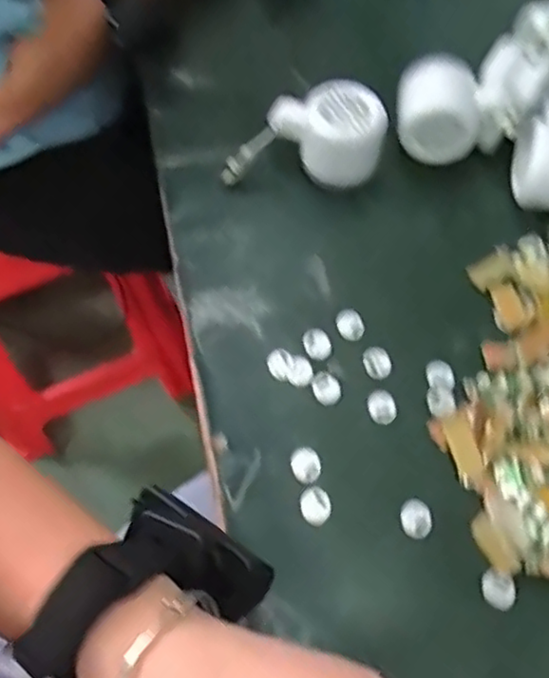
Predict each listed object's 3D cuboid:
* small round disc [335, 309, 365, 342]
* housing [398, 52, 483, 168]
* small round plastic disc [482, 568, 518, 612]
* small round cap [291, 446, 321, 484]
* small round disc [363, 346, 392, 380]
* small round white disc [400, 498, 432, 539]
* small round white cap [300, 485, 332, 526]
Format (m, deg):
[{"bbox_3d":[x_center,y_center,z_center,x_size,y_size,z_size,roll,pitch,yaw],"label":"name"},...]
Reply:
[{"bbox_3d":[0.051,-0.010,0.442,0.018,0.006,0.022,-18,60,-9],"label":"small round disc"},{"bbox_3d":[0.124,-0.175,0.504,0.059,0.059,0.049,0,58,2],"label":"housing"},{"bbox_3d":[0.120,0.134,0.353,0.018,0.004,0.019,-1,58,1],"label":"small round plastic disc"},{"bbox_3d":[0.019,0.074,0.392,0.016,0.004,0.022,-4,58,0],"label":"small round cap"},{"bbox_3d":[0.067,0.015,0.426,0.018,0.004,0.022,-17,60,-9],"label":"small round disc"},{"bbox_3d":[0.081,0.102,0.376,0.017,0.004,0.022,-2,58,1],"label":"small round white disc"},{"bbox_3d":[0.024,0.095,0.379,0.017,0.004,0.022,-4,58,-1],"label":"small round white cap"}]

